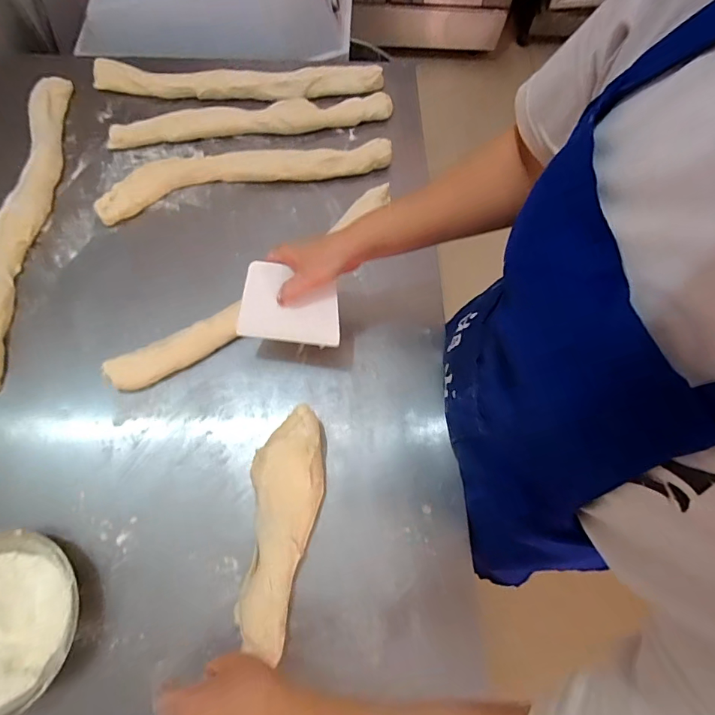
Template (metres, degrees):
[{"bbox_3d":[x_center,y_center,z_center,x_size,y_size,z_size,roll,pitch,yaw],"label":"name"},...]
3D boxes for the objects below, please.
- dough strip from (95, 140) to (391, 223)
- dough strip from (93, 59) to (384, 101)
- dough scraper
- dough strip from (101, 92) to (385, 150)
[{"bbox_3d":[-0.179,-0.311,0.711,0.471,0.033,0.079,-14,73,-7],"label":"dough strip"},{"bbox_3d":[-0.213,-0.498,0.774,0.515,0.034,0.060,0,72,-3],"label":"dough strip"},{"bbox_3d":[-0.085,-0.067,0.548,0.129,0.008,0.094,7,101,1],"label":"dough scraper"},{"bbox_3d":[-0.180,-0.416,0.747,0.489,0.030,0.052,-10,72,-6],"label":"dough strip"}]

